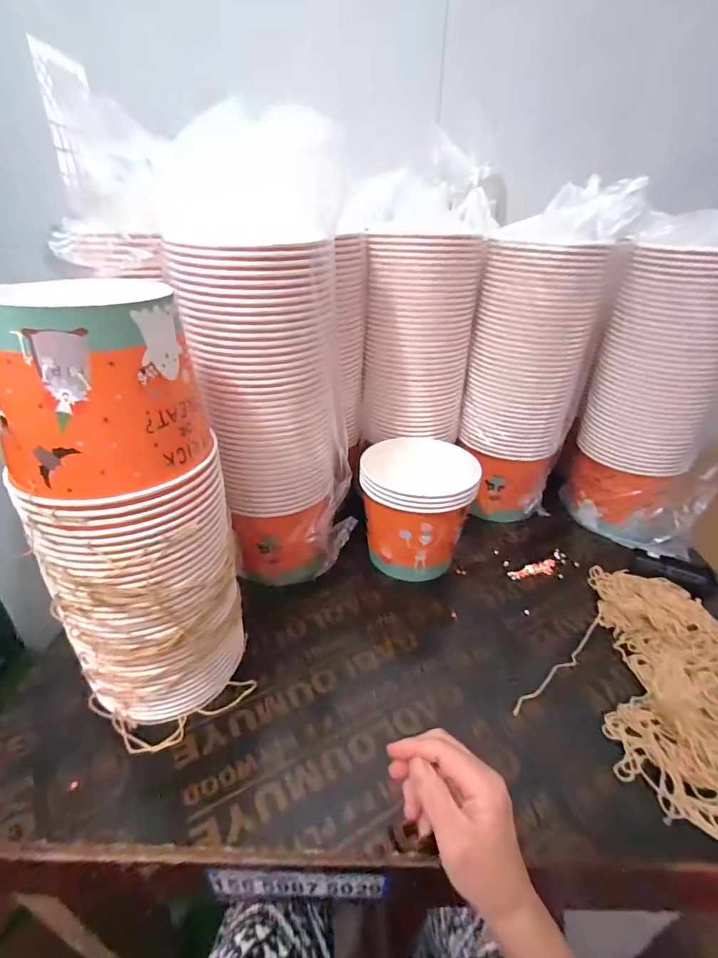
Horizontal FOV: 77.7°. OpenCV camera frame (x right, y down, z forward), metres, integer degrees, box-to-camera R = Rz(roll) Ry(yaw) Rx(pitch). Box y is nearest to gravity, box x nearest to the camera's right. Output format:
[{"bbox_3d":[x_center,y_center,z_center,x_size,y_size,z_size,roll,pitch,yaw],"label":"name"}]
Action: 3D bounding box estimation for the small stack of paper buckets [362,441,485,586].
[{"bbox_3d":[0.085,0.045,0.651,0.156,0.163,0.142,11,32,15],"label":"small stack of paper buckets"}]

